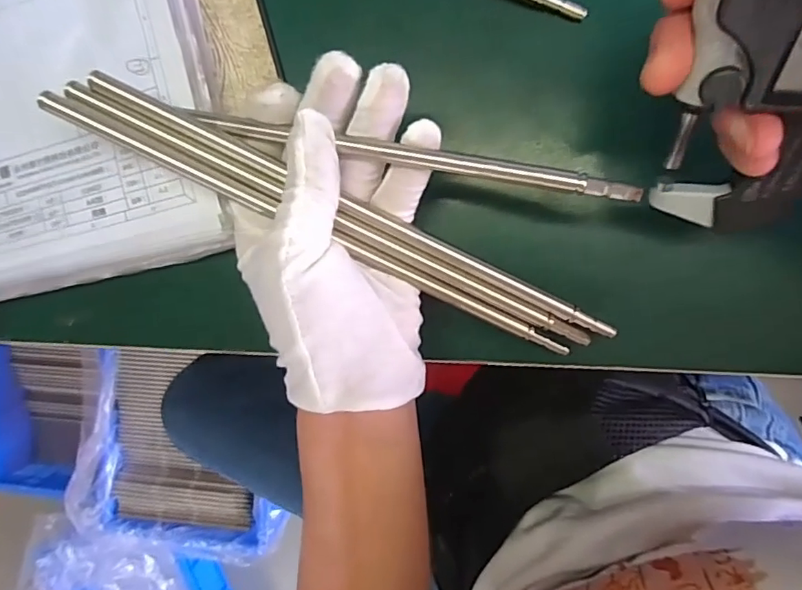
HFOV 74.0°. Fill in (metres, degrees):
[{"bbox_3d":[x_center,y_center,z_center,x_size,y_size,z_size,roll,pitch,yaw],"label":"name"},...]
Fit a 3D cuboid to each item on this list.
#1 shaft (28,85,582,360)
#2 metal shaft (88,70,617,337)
[{"bbox_3d":[-0.034,-0.027,0.224,0.236,0.004,0.007,25,98,-7],"label":"shaft"},{"bbox_3d":[-0.016,-0.035,0.223,0.237,0.009,0.007,26,98,-5],"label":"metal shaft"}]

